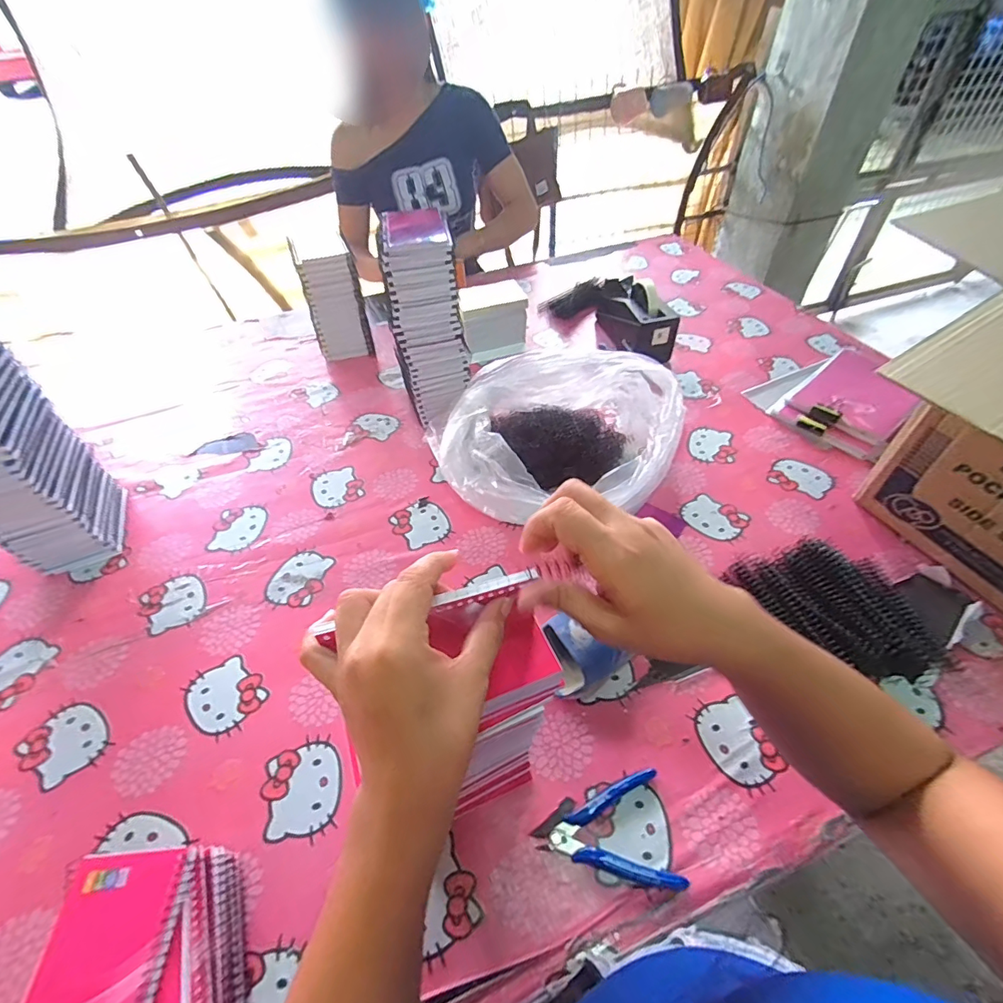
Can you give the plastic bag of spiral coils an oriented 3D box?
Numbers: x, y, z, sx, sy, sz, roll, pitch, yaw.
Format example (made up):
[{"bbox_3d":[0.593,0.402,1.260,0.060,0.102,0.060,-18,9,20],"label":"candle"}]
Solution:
[{"bbox_3d":[0.074,-0.095,0.715,0.362,0.105,0.281,4,49,5],"label":"plastic bag of spiral coils"}]

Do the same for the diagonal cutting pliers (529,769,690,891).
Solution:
[{"bbox_3d":[0.090,0.291,0.430,0.118,0.012,0.087,-3,49,-1],"label":"diagonal cutting pliers"}]

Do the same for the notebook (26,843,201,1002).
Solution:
[{"bbox_3d":[-0.267,0.313,0.324,0.080,0.016,0.131,-4,49,-2],"label":"notebook"}]

